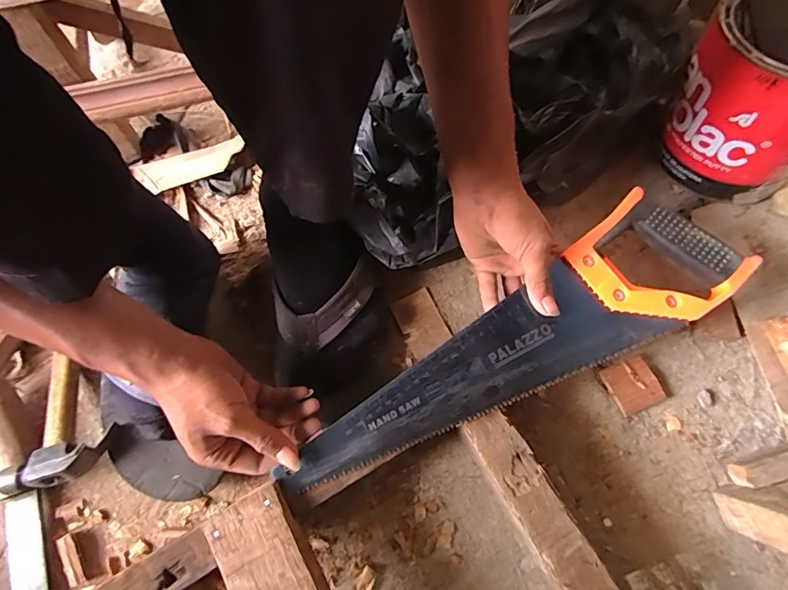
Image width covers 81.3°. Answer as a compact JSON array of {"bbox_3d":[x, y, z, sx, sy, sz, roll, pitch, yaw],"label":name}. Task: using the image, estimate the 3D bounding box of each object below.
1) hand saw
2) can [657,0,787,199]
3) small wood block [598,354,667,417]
[{"bbox_3d":[0.094,0.044,0.391,0.412,0.016,0.106,-29,74,-4],"label":"hand saw"},{"bbox_3d":[0.366,-0.206,0.454,0.148,0.152,0.151,-30,74,-9],"label":"can"},{"bbox_3d":[0.237,0.090,0.455,0.044,0.014,0.049,-22,73,-7],"label":"small wood block"}]

